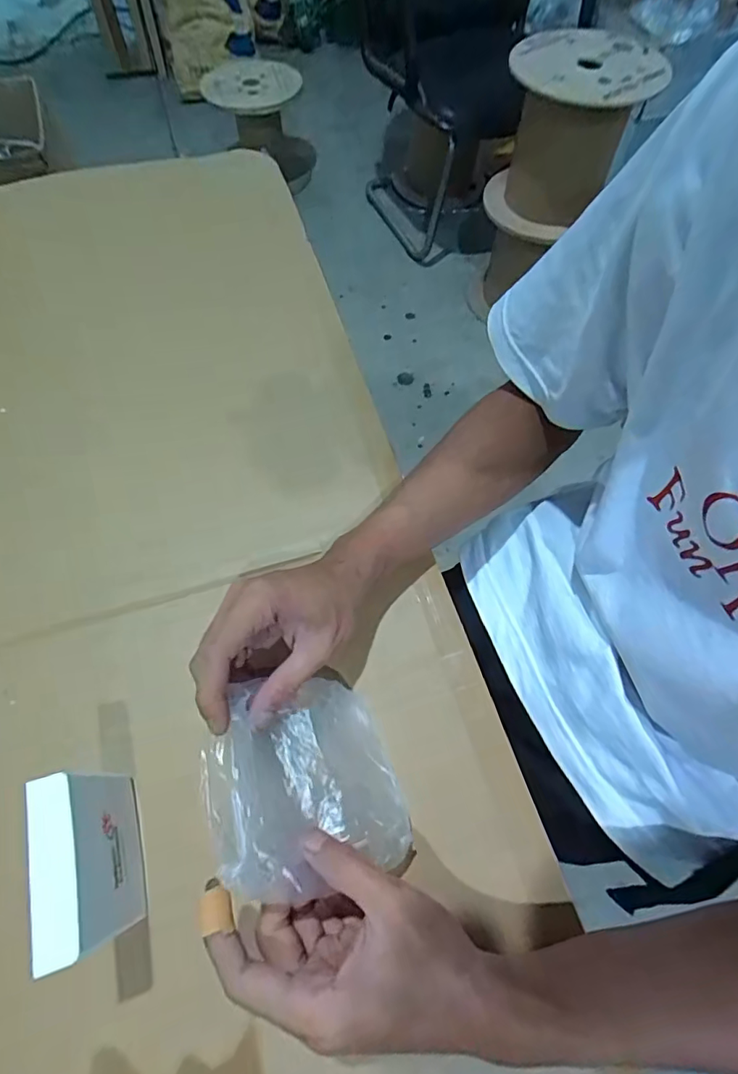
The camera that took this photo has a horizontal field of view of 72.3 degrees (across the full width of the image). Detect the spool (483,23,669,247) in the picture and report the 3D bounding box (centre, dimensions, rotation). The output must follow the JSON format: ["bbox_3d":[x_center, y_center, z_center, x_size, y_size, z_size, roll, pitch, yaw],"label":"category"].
[{"bbox_3d":[0.502,-1.011,1.304,0.325,0.384,0.290,17,67,9],"label":"spool"}]

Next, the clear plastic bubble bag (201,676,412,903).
[{"bbox_3d":[-0.035,0.144,0.306,0.122,0.017,0.113,4,49,-36],"label":"clear plastic bubble bag"}]

